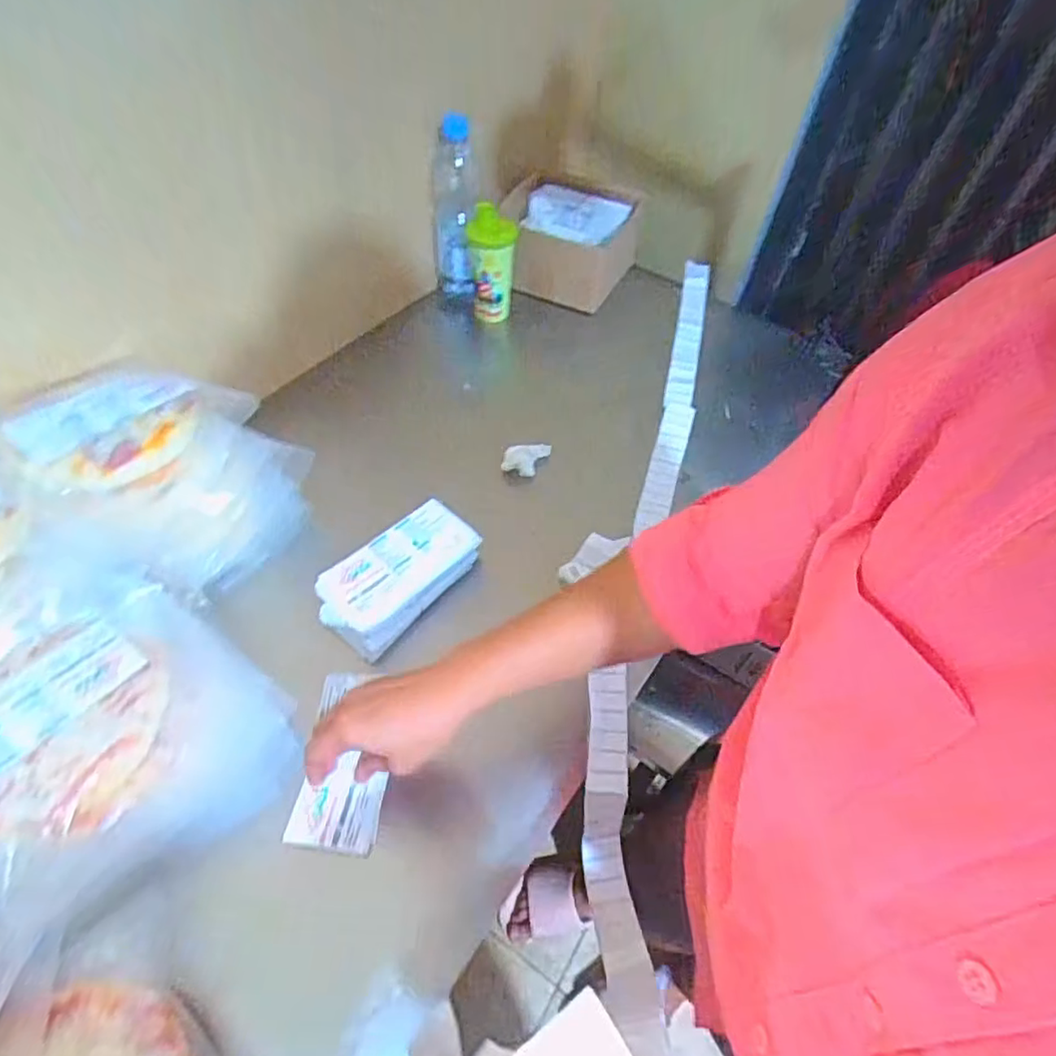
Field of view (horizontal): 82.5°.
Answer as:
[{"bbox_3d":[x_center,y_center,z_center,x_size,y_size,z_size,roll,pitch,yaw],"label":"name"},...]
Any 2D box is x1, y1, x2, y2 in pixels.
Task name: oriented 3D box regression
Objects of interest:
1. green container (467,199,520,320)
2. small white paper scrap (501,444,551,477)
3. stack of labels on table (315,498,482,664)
[{"bbox_3d":[-0.052,-0.378,0.870,0.068,0.160,0.072,-1,53,-6],"label":"green container"},{"bbox_3d":[-0.002,-0.083,0.734,0.056,0.042,0.009,1,32,-19],"label":"small white paper scrap"},{"bbox_3d":[-0.127,0.043,0.607,0.079,0.048,0.168,35,58,20],"label":"stack of labels on table"}]

